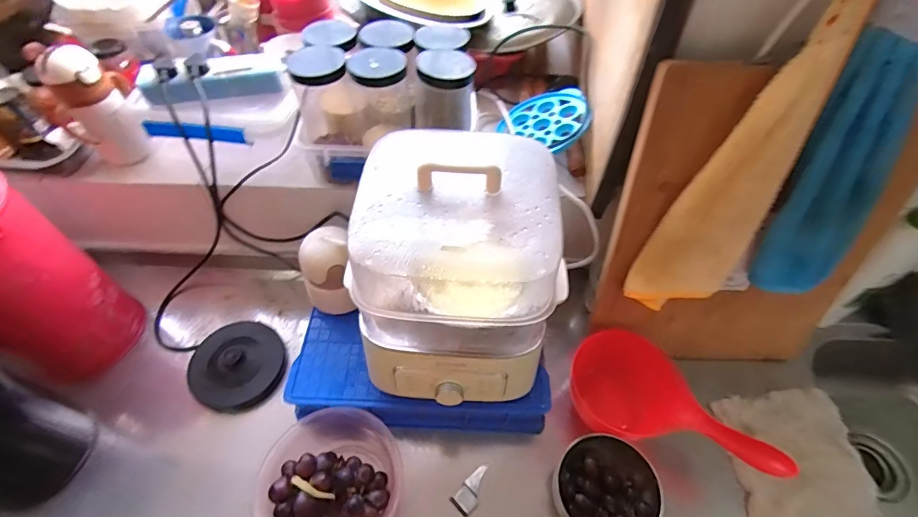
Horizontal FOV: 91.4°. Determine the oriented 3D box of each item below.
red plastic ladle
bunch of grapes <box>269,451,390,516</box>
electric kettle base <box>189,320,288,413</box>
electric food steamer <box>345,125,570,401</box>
[{"bbox_3d":[0.276,0.212,0.613,0.140,0.084,0.285,-39,39,-25],"label":"red plastic ladle"},{"bbox_3d":[-0.150,0.272,0.539,0.121,0.068,0.077,0,53,0],"label":"bunch of grapes"},{"bbox_3d":[-0.341,0.159,0.686,0.133,0.031,0.140,0,53,0],"label":"electric kettle base"},{"bbox_3d":[-0.001,0.012,0.520,0.197,0.231,0.221,5,54,4],"label":"electric food steamer"}]

